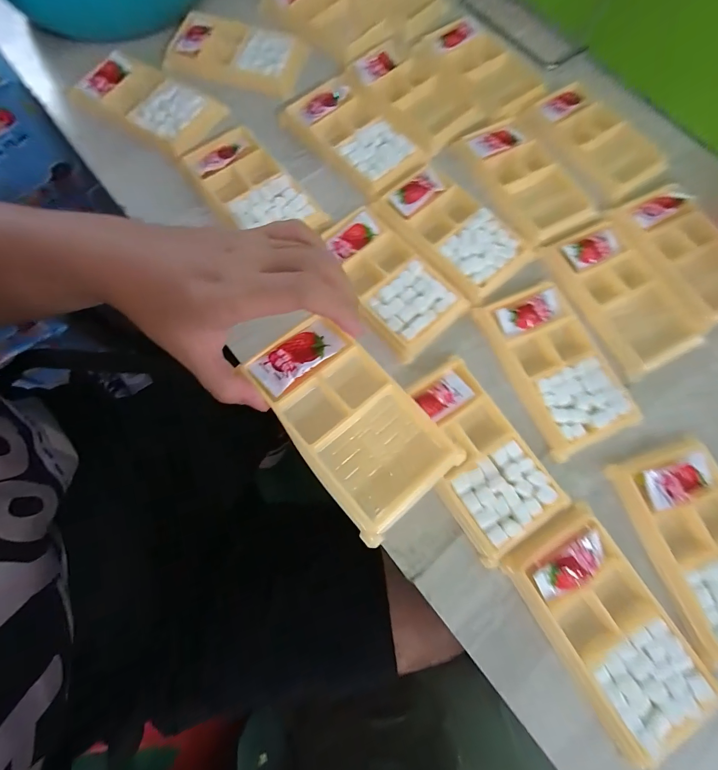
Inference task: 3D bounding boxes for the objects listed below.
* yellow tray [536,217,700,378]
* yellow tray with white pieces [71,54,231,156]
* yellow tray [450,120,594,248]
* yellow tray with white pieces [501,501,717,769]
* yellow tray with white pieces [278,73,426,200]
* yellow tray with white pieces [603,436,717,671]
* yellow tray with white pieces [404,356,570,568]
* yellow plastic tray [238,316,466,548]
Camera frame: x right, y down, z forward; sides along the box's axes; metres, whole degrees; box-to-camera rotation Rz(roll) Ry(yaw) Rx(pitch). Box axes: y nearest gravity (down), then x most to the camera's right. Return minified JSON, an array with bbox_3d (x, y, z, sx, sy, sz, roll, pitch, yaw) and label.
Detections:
[{"bbox_3d":[0.224,-0.077,0.299,0.078,0.012,0.133,-28,77,-9],"label":"yellow tray"},{"bbox_3d":[-0.203,-0.278,0.339,0.132,0.011,0.073,32,76,7],"label":"yellow tray with white pieces"},{"bbox_3d":[0.158,-0.196,0.333,0.071,0.015,0.132,-31,77,-9],"label":"yellow tray"},{"bbox_3d":[0.162,0.157,0.228,0.075,0.011,0.129,-30,77,-9],"label":"yellow tray with white pieces"},{"bbox_3d":[-0.005,-0.245,0.340,0.075,0.011,0.137,-43,80,-12],"label":"yellow tray with white pieces"},{"bbox_3d":[0.241,0.110,0.245,0.079,0.012,0.129,-16,75,-6],"label":"yellow tray with white pieces"},{"bbox_3d":[0.084,0.051,0.258,0.074,0.011,0.135,-31,77,-10],"label":"yellow tray with white pieces"},{"bbox_3d":[-0.006,0.018,0.217,0.073,0.014,0.130,-39,79,-11],"label":"yellow plastic tray"}]

